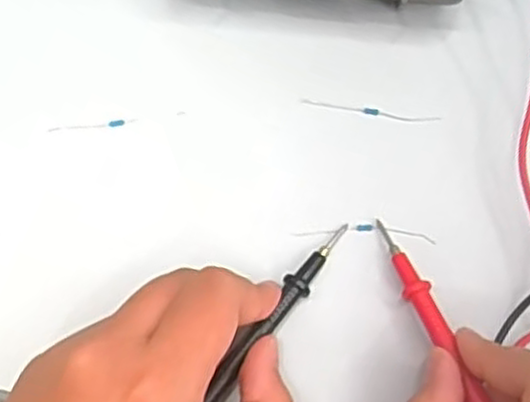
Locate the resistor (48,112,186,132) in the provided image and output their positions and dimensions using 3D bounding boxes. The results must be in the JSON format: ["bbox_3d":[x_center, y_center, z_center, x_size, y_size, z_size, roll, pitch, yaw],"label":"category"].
[{"bbox_3d":[-0.062,-0.033,0.310,0.057,0.004,0.004,-6,73,-2],"label":"resistor"}]

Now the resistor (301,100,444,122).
[{"bbox_3d":[0.044,-0.037,0.309,0.057,0.004,0.004,9,73,3],"label":"resistor"}]

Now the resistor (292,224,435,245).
[{"bbox_3d":[0.039,0.013,0.294,0.055,0.004,0.007,1,73,5],"label":"resistor"}]

